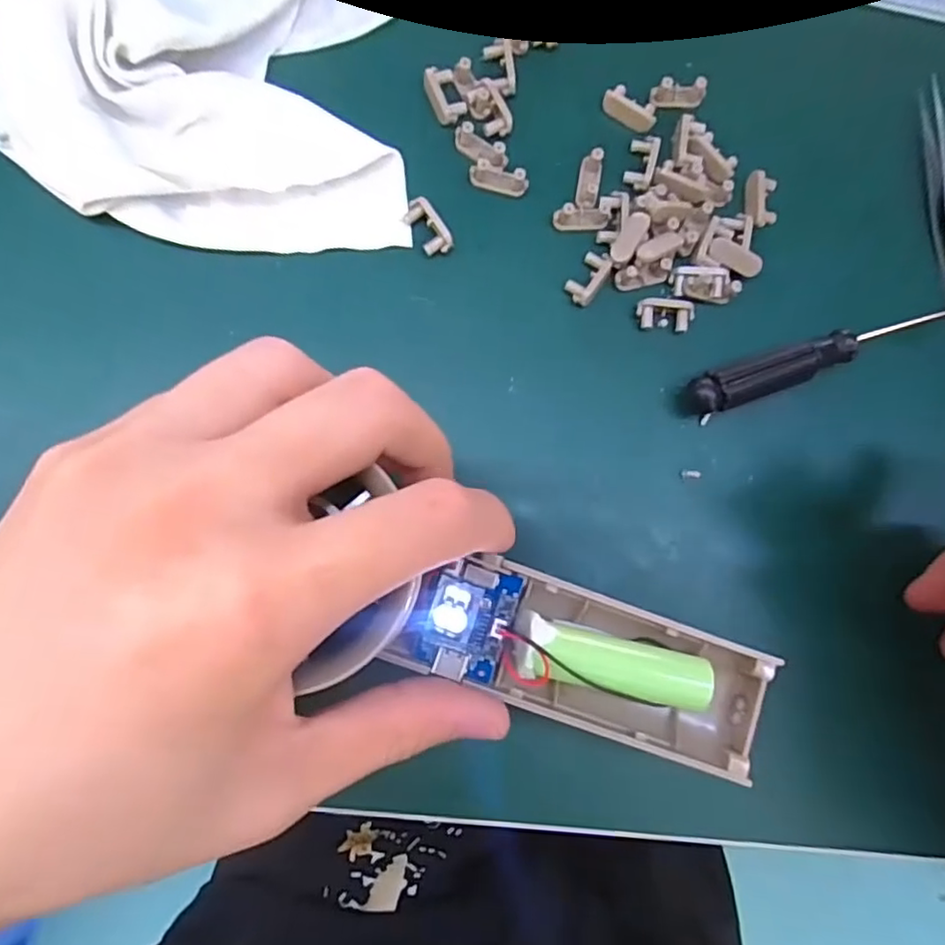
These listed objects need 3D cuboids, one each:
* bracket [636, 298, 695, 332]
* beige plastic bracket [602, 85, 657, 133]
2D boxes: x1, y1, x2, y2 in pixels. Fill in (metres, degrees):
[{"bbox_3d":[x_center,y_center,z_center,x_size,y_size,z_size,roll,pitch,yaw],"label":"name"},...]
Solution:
[{"bbox_3d":[0.066,-0.053,0.209,0.020,0.006,0.010,2,83,-7],"label":"bracket"},{"bbox_3d":[0.055,-0.127,0.215,0.020,0.004,0.011,26,80,-4],"label":"beige plastic bracket"}]

